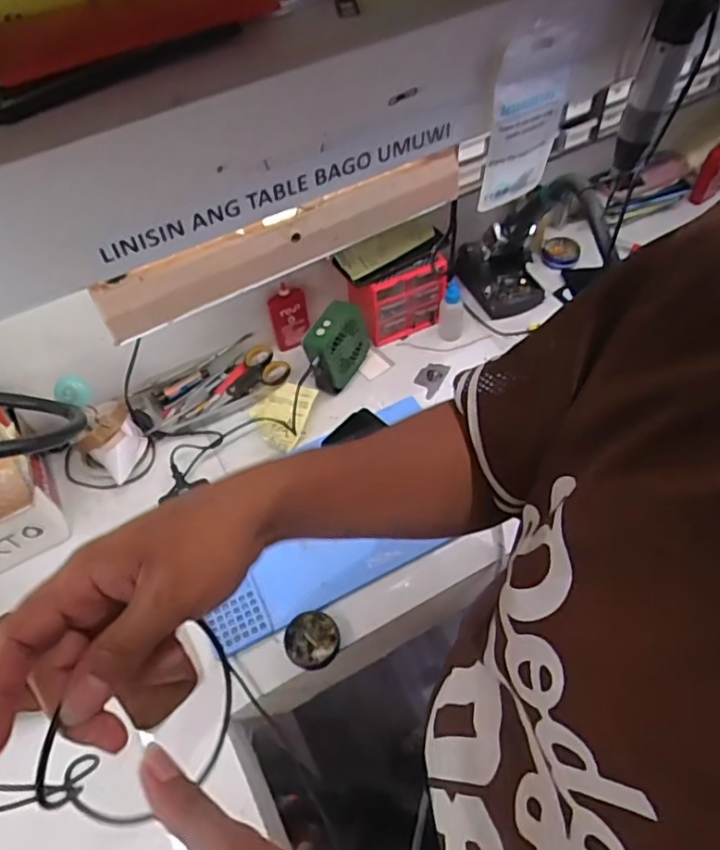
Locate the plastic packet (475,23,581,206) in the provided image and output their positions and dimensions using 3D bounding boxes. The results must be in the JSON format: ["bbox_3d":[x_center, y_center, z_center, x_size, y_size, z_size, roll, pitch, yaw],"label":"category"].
[{"bbox_3d":[0.142,-0.259,0.509,0.085,0.146,0.012,-33,58,-18],"label":"plastic packet"}]

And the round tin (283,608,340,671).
[{"bbox_3d":[-0.057,0.248,0.695,0.062,0.015,0.062,-2,54,3],"label":"round tin"}]

